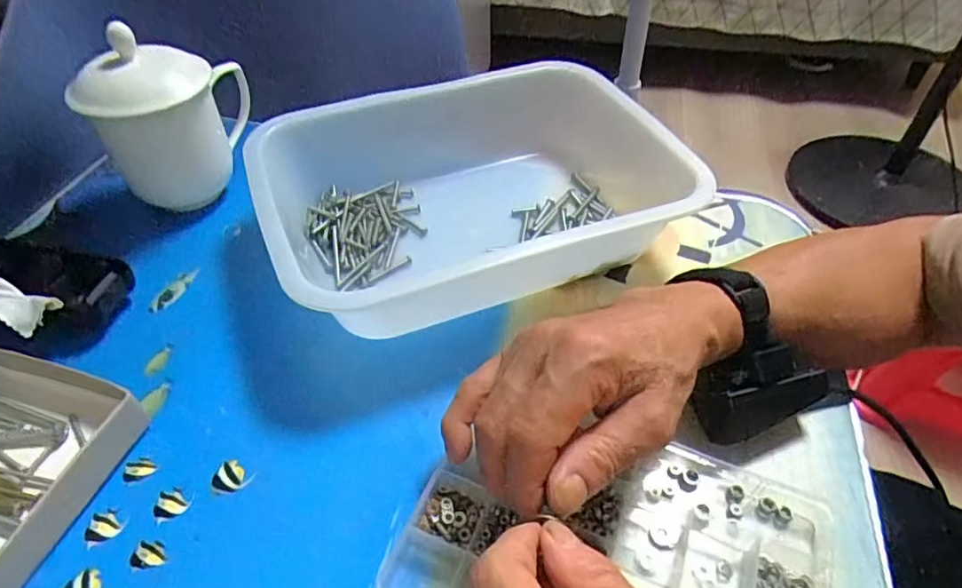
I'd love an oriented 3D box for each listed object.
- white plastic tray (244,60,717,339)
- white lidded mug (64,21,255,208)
[{"bbox_3d":[0.005,-0.079,0.430,0.307,0.075,0.198,-13,49,-14],"label":"white plastic tray"},{"bbox_3d":[-0.234,-0.140,0.445,0.096,0.123,0.087,-11,48,-9],"label":"white lidded mug"}]

